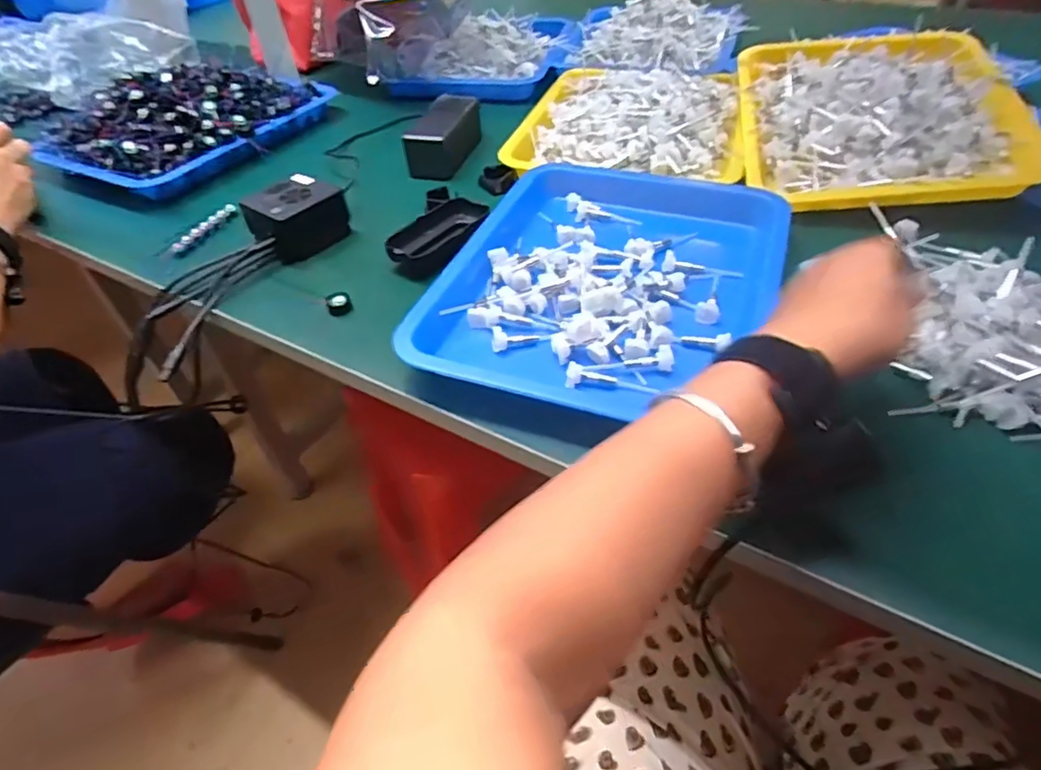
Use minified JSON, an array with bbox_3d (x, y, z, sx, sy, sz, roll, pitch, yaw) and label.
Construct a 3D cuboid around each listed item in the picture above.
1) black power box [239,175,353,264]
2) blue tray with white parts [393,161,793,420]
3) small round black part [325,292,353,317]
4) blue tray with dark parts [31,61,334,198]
[{"bbox_3d":[-0.229,-0.174,0.600,0.064,0.046,0.082,28,54,28],"label":"black power box"},{"bbox_3d":[0.083,-0.104,0.510,0.254,0.030,0.338,16,49,19],"label":"blue tray with white parts"},{"bbox_3d":[-0.160,-0.072,0.515,0.021,0.016,0.016,-20,48,-15],"label":"small round black part"},{"bbox_3d":[-0.417,-0.351,0.749,0.204,0.077,0.317,21,51,23],"label":"blue tray with dark parts"}]

